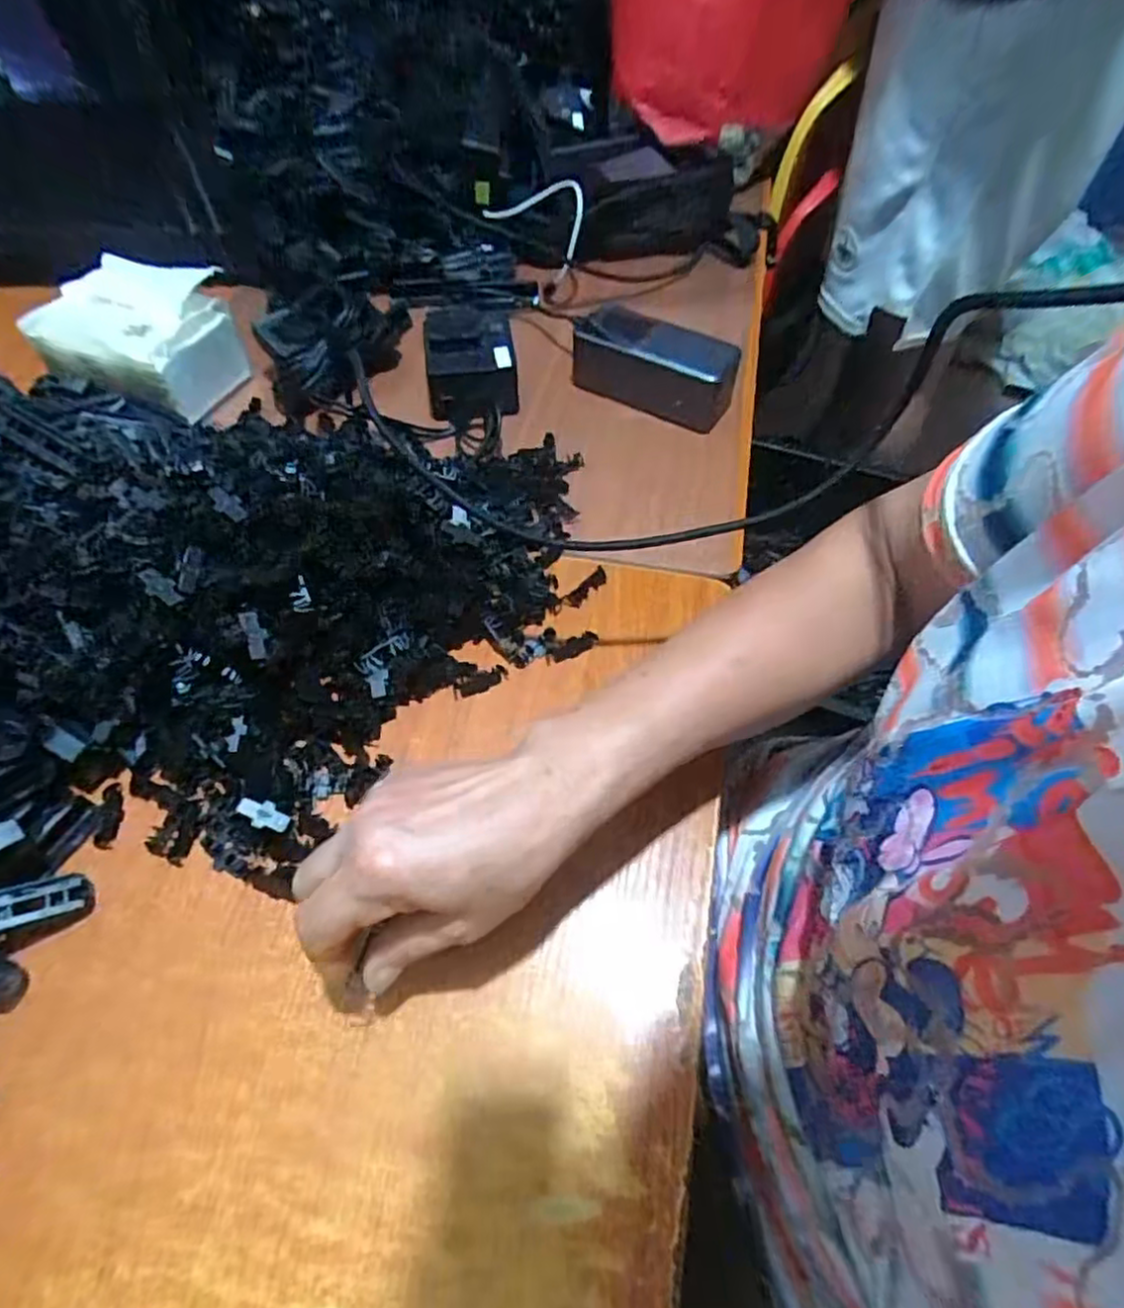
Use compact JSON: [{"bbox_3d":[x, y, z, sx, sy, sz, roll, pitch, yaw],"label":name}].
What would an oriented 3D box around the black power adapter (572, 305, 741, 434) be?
[{"bbox_3d":[0.072,-0.229,0.543,0.133,0.050,0.046,23,60,13],"label":"black power adapter"}]

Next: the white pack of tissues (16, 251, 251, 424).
[{"bbox_3d":[-0.343,-0.259,0.553,0.144,0.068,0.110,15,59,9],"label":"white pack of tissues"}]

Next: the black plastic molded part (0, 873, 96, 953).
[{"bbox_3d":[-0.279,0.132,0.340,0.073,0.017,0.026,-6,56,-31],"label":"black plastic molded part"}]

